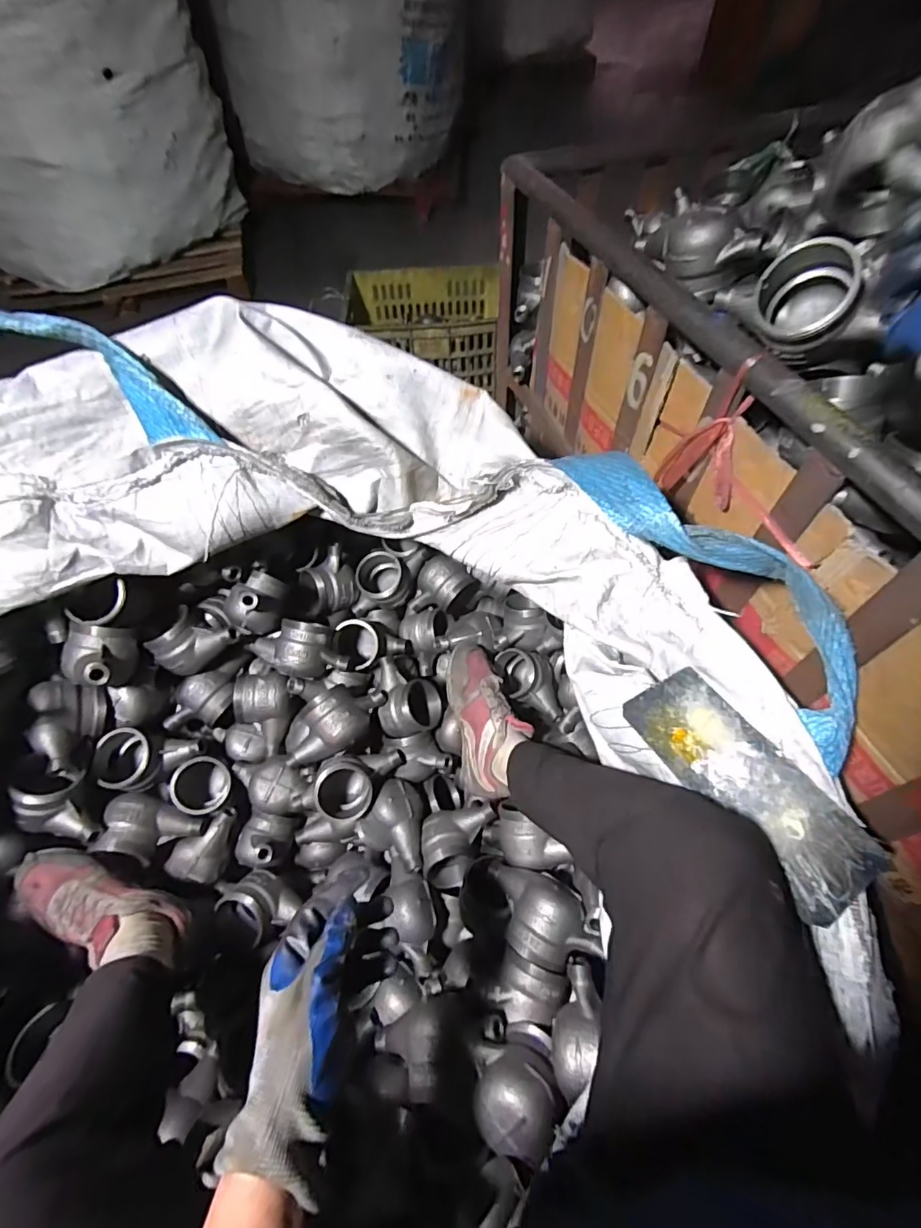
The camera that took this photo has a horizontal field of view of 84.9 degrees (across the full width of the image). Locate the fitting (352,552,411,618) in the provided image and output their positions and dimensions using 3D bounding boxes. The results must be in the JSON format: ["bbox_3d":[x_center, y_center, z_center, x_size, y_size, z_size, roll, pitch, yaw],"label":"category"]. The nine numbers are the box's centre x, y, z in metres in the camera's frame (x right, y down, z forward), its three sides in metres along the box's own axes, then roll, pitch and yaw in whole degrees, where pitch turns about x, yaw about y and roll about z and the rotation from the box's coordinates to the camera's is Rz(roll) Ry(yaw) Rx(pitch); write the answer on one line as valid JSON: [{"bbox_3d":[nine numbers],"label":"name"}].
[{"bbox_3d":[-0.131,-0.057,0.862,0.097,0.099,0.067,0,14,2],"label":"fitting"}]

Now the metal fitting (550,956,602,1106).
[{"bbox_3d":[0.115,0.405,0.492,0.042,0.043,0.110,14,42,10],"label":"metal fitting"}]

